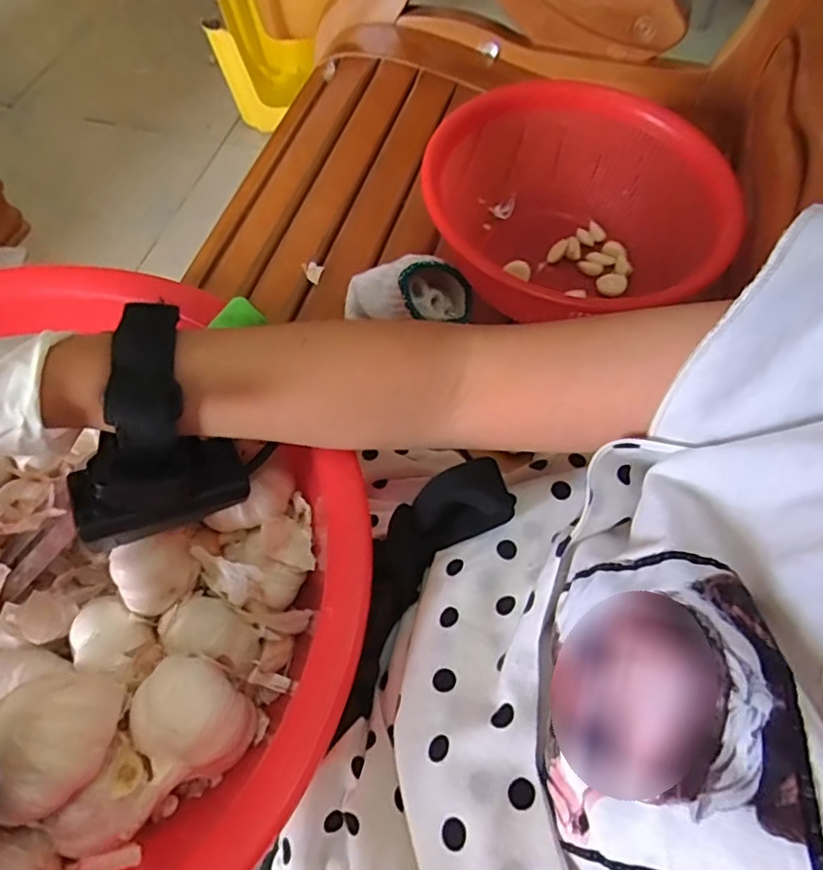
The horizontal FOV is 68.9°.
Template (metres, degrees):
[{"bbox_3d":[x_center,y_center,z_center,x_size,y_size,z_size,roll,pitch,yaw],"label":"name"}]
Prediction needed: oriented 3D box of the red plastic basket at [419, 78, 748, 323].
[{"bbox_3d":[0.141,-0.190,0.553,0.244,0.135,0.258,-3,61,0],"label":"red plastic basket"}]

